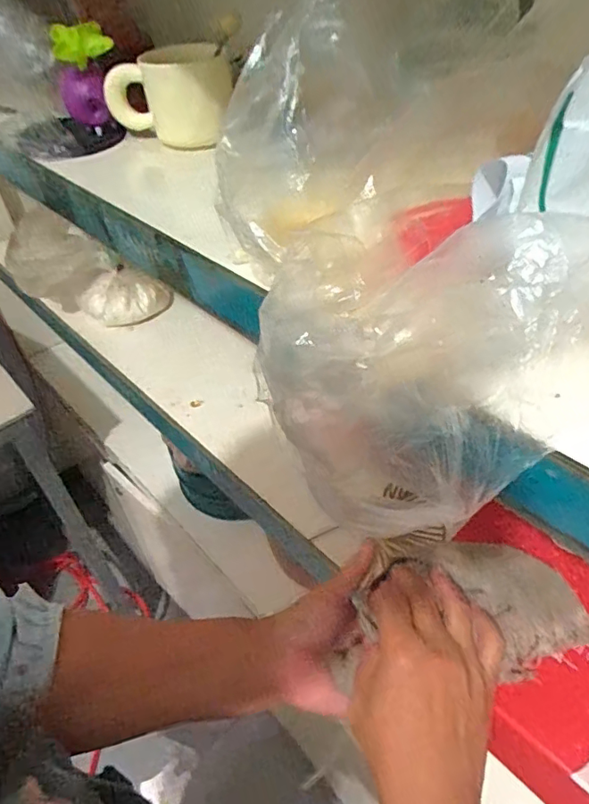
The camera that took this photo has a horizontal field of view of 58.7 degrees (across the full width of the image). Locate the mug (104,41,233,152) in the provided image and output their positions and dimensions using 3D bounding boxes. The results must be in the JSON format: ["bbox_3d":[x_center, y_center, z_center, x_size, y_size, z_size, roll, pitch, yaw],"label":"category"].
[{"bbox_3d":[-0.133,-0.347,0.588,0.139,0.099,0.084,14,52,17],"label":"mug"}]

